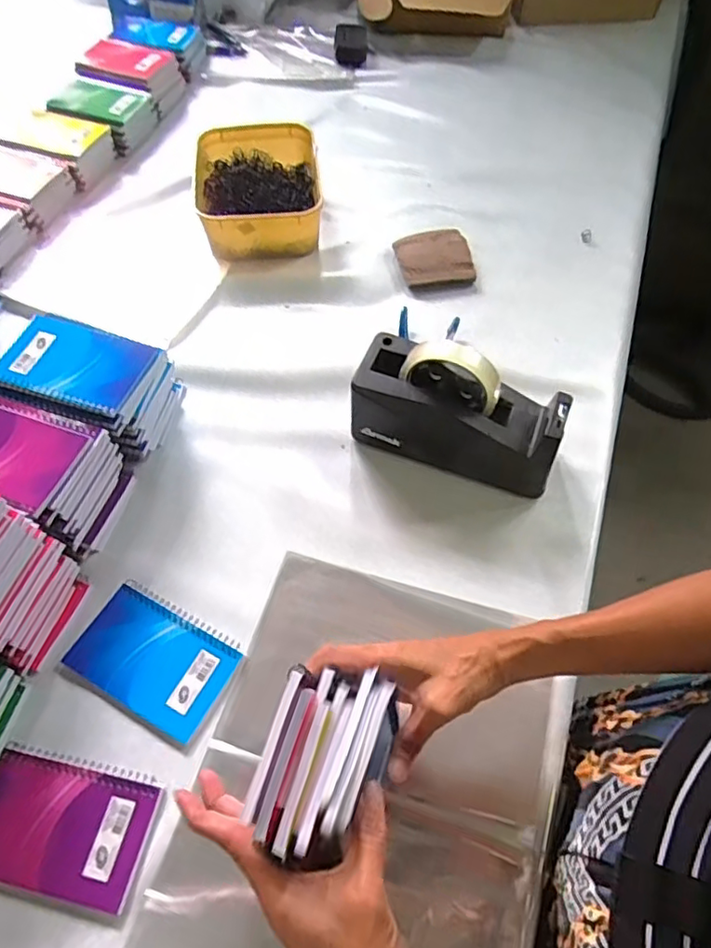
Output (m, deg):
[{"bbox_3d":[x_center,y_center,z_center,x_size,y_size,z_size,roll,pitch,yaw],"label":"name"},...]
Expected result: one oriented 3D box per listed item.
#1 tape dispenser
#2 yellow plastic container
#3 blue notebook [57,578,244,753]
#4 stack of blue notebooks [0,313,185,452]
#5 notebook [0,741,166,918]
[{"bbox_3d":[0.098,-0.060,0.564,0.196,0.120,0.071,19,60,11],"label":"tape dispenser"},{"bbox_3d":[-0.129,-0.376,0.778,0.160,0.065,0.202,-3,59,-2],"label":"yellow plastic container"},{"bbox_3d":[-0.171,0.155,0.493,0.133,0.006,0.089,25,62,14],"label":"blue notebook"},{"bbox_3d":[-0.258,-0.084,0.586,0.135,0.100,0.121,14,60,8],"label":"stack of blue notebooks"},{"bbox_3d":[-0.219,0.257,0.431,0.138,0.007,0.087,9,59,5],"label":"notebook"}]

